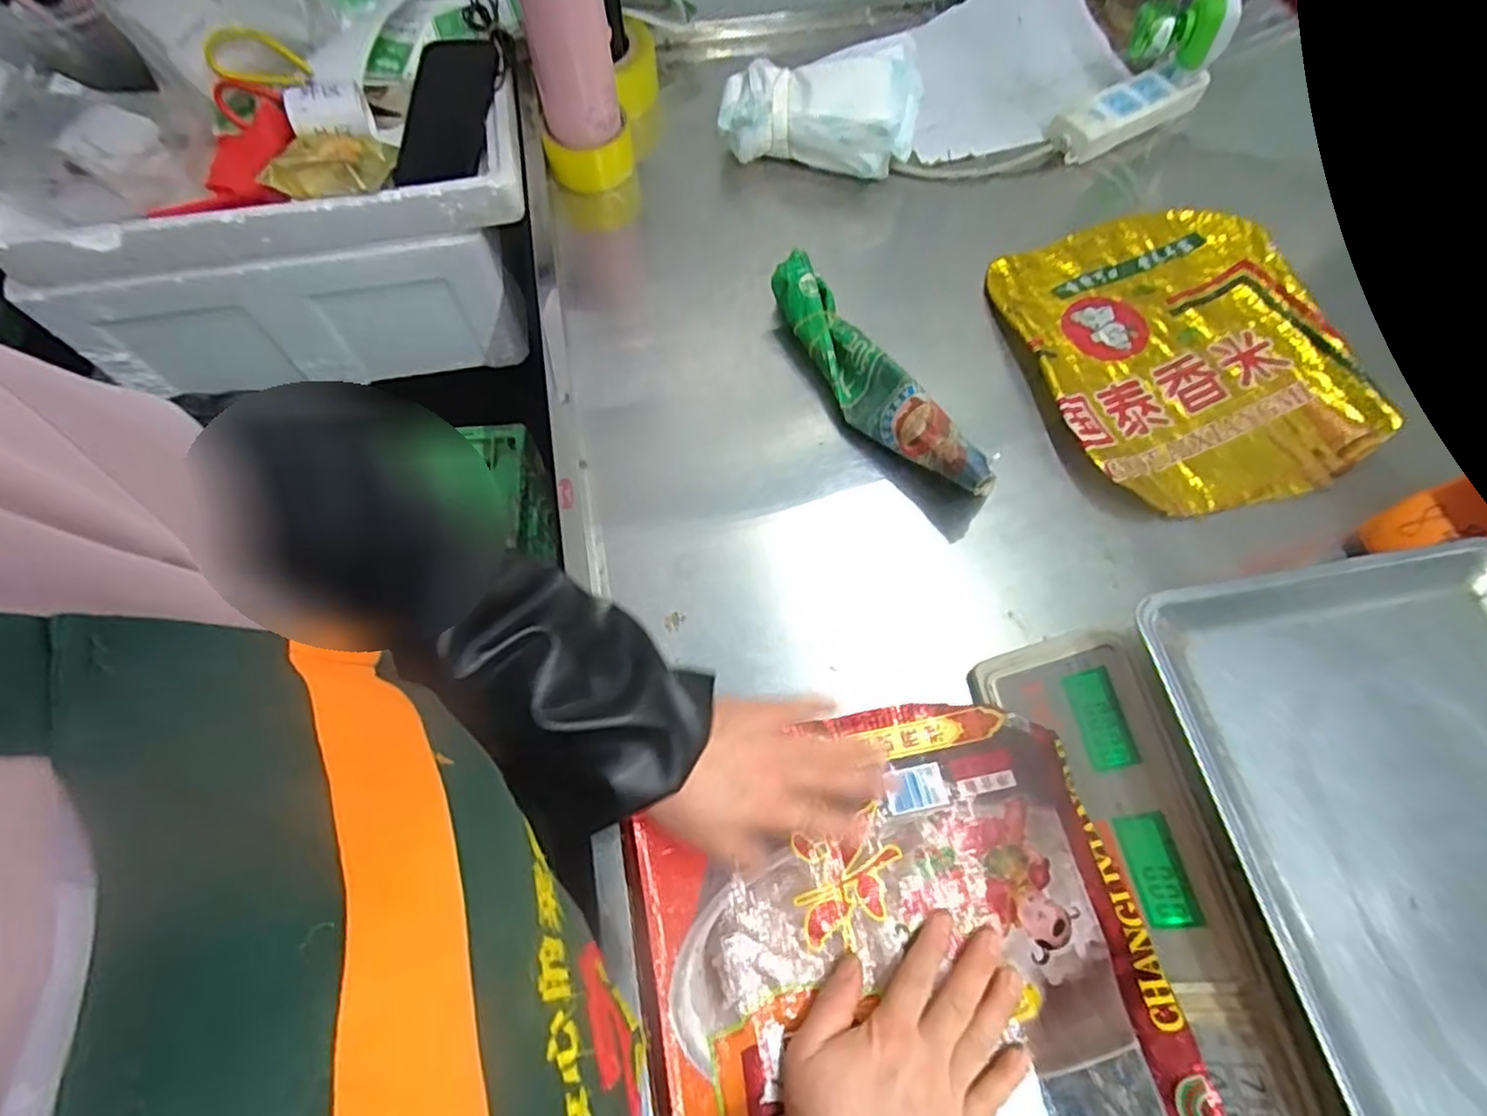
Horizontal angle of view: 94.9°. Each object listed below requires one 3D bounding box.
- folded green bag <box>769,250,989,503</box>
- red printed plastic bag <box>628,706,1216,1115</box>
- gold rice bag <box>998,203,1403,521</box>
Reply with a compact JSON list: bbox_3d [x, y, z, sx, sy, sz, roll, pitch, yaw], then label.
[{"bbox_3d":[0.102,-0.145,0.554,0.047,0.045,0.255,-30,70,-13],"label":"folded green bag"},{"bbox_3d":[0.086,0.242,0.386,0.273,0.050,0.299,-9,66,-5],"label":"red printed plastic bag"},{"bbox_3d":[0.376,-0.183,0.595,0.258,0.030,0.298,-13,67,-6],"label":"gold rice bag"}]

